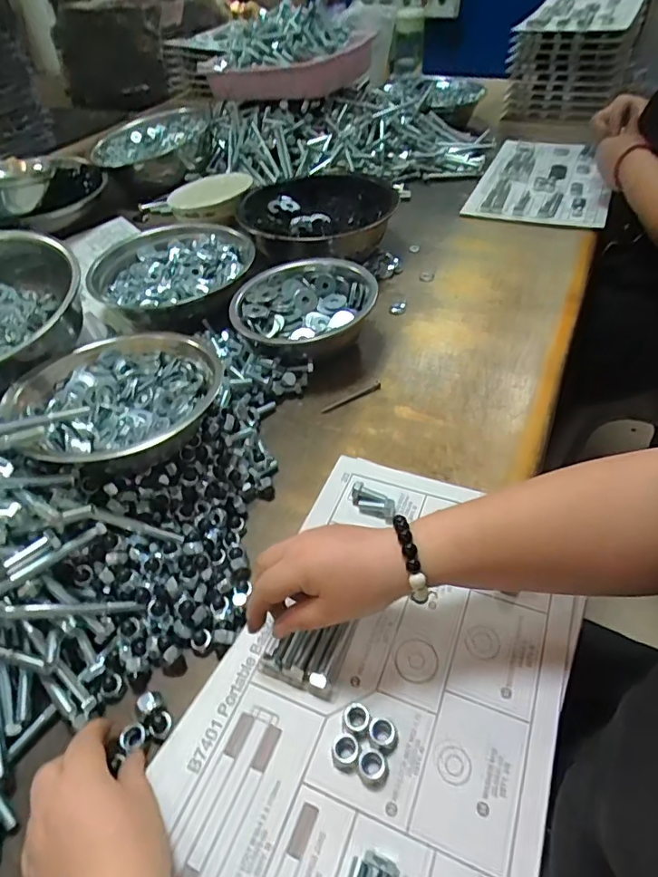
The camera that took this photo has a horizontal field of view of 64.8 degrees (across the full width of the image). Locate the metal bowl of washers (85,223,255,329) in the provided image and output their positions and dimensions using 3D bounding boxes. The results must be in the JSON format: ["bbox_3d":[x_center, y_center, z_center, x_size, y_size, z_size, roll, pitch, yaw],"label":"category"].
[{"bbox_3d":[-0.212,-0.230,0.722,0.204,0.063,0.203,-2,47,2],"label":"metal bowl of washers"}]

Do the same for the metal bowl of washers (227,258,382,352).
[{"bbox_3d":[-0.030,-0.156,0.635,0.170,0.058,0.170,6,48,10],"label":"metal bowl of washers"}]

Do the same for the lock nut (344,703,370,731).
[{"bbox_3d":[0.019,0.187,0.347,0.016,0.012,0.019,12,49,14],"label":"lock nut"}]

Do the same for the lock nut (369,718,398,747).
[{"bbox_3d":[0.036,0.192,0.338,0.018,0.010,0.018,-2,47,2],"label":"lock nut"}]

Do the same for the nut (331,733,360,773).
[{"bbox_3d":[0.010,0.202,0.334,0.018,0.012,0.019,-2,47,2],"label":"nut"}]

